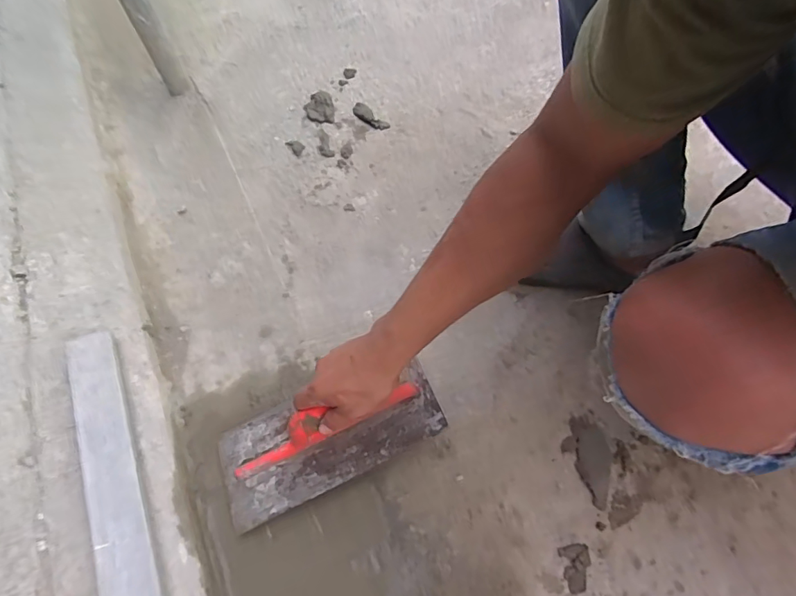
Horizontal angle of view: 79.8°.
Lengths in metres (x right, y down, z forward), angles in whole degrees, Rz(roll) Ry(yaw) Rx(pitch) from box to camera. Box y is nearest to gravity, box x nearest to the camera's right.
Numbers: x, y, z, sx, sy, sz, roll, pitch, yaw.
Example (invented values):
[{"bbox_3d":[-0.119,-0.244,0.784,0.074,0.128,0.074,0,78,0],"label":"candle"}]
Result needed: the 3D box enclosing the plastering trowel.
[{"bbox_3d":[-0.092,0.158,0.542,0.275,0.082,0.121,-21,63,5],"label":"plastering trowel"}]

